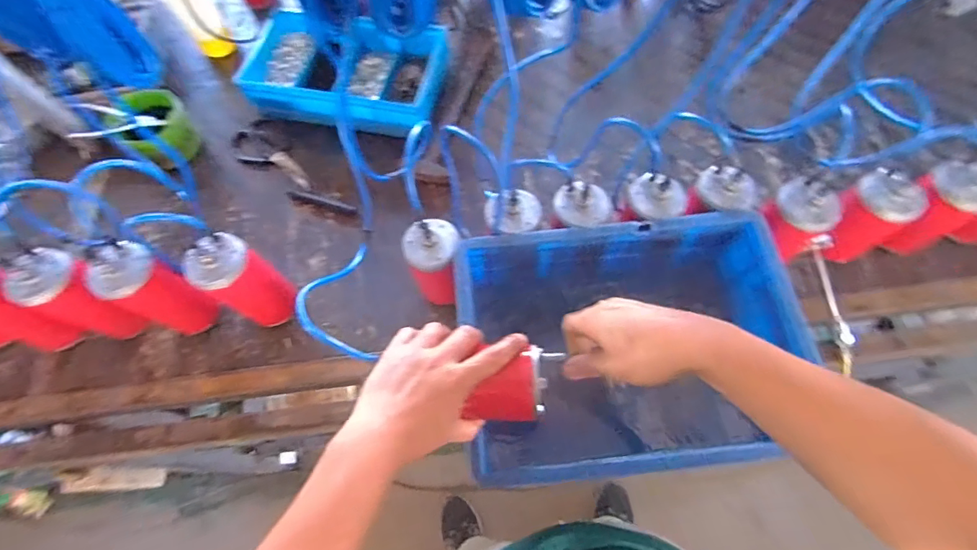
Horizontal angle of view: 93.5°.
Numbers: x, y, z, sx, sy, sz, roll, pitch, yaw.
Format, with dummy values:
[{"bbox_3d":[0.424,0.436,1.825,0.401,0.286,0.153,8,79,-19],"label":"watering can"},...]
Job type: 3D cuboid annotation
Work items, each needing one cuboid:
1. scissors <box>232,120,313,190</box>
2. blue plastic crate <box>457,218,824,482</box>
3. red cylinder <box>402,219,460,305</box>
[{"bbox_3d":[-0.404,-0.210,0.846,0.101,0.023,0.207,-26,62,-12],"label":"scissors"},{"bbox_3d":[0.169,0.094,0.600,0.406,0.135,0.303,-6,67,1],"label":"blue plastic crate"},{"bbox_3d":[-0.075,-0.018,0.648,0.073,0.129,0.075,-1,67,3],"label":"red cylinder"}]

